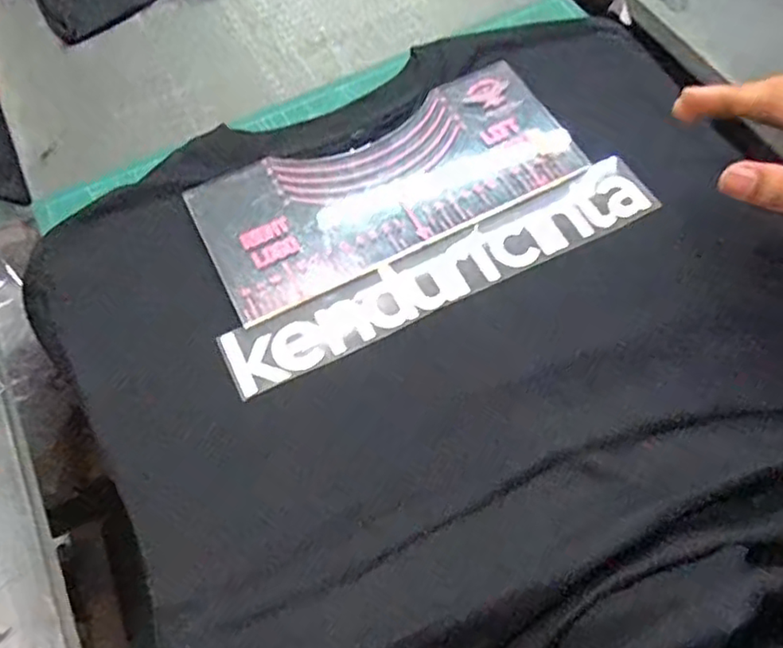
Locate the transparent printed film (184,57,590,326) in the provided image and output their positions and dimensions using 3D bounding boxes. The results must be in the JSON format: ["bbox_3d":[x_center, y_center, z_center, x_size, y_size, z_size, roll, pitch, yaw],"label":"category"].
[{"bbox_3d":[-0.004,-0.099,0.435,0.252,0.009,0.113,-26,67,-11],"label":"transparent printed film"}]

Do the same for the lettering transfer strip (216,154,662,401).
[{"bbox_3d":[0.035,-0.035,0.404,0.292,0.006,0.047,-25,69,-10],"label":"lettering transfer strip"}]

